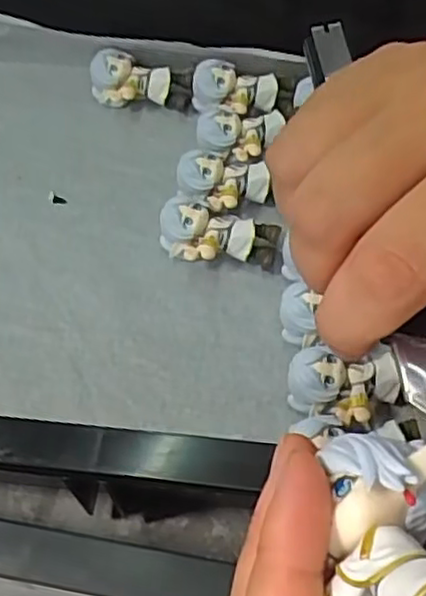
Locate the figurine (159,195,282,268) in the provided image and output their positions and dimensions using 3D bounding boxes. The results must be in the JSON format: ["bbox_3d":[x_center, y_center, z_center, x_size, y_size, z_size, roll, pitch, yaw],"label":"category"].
[{"bbox_3d":[0.002,-0.032,0.364,0.061,0.028,0.036,19,60,9],"label":"figurine"}]

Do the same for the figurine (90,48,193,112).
[{"bbox_3d":[-0.044,-0.131,0.424,0.061,0.031,0.030,1,59,-2],"label":"figurine"}]

